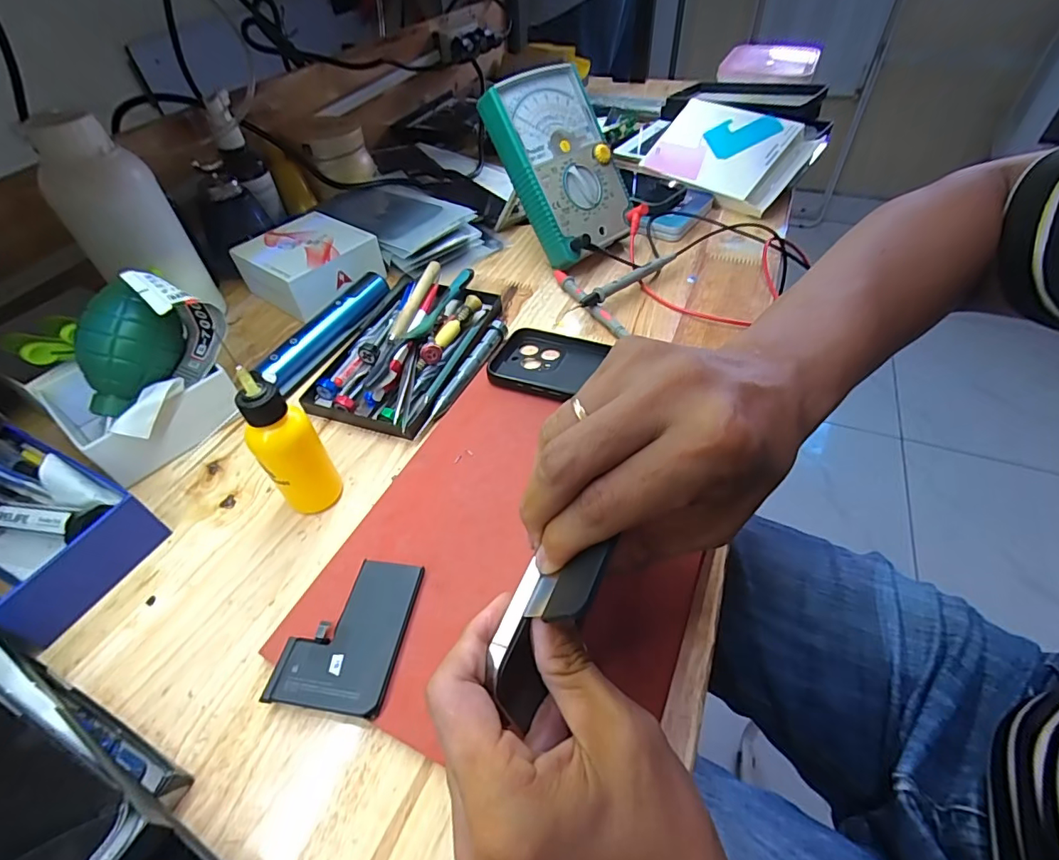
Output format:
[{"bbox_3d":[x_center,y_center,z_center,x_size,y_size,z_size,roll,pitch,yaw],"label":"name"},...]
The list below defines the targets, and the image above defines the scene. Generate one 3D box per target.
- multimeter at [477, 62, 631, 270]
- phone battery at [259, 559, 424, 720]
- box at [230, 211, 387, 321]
[{"bbox_3d":[0.036,-0.252,0.477,0.108,0.166,0.037,-34,19,-19],"label":"multimeter"},{"bbox_3d":[-0.094,0.103,0.259,0.057,0.004,0.076,7,49,7],"label":"phone battery"},{"bbox_3d":[-0.214,-0.163,0.488,0.100,0.045,0.100,32,56,25],"label":"box"}]

